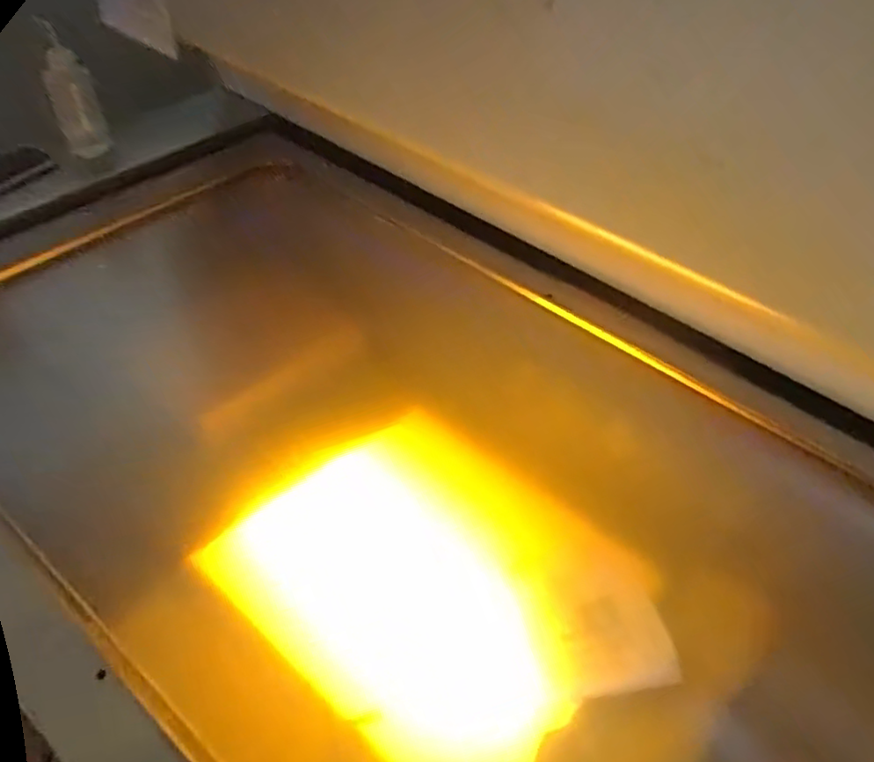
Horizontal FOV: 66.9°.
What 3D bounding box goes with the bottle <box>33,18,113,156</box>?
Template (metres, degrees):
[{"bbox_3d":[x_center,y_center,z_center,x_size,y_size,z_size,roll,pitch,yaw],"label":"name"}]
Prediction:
[{"bbox_3d":[-0.643,-0.503,1.166,0.077,0.219,0.054,-20,53,-21],"label":"bottle"}]

